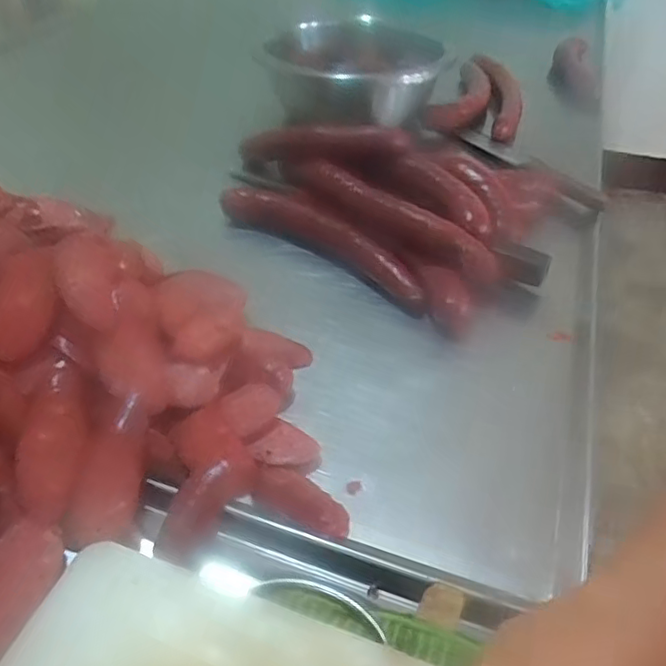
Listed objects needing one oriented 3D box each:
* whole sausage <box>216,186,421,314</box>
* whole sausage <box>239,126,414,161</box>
[{"bbox_3d":[-0.013,-0.099,0.615,0.265,0.041,0.064,30,47,26],"label":"whole sausage"},{"bbox_3d":[-0.017,-0.218,0.677,0.205,0.037,0.032,4,39,22],"label":"whole sausage"}]

